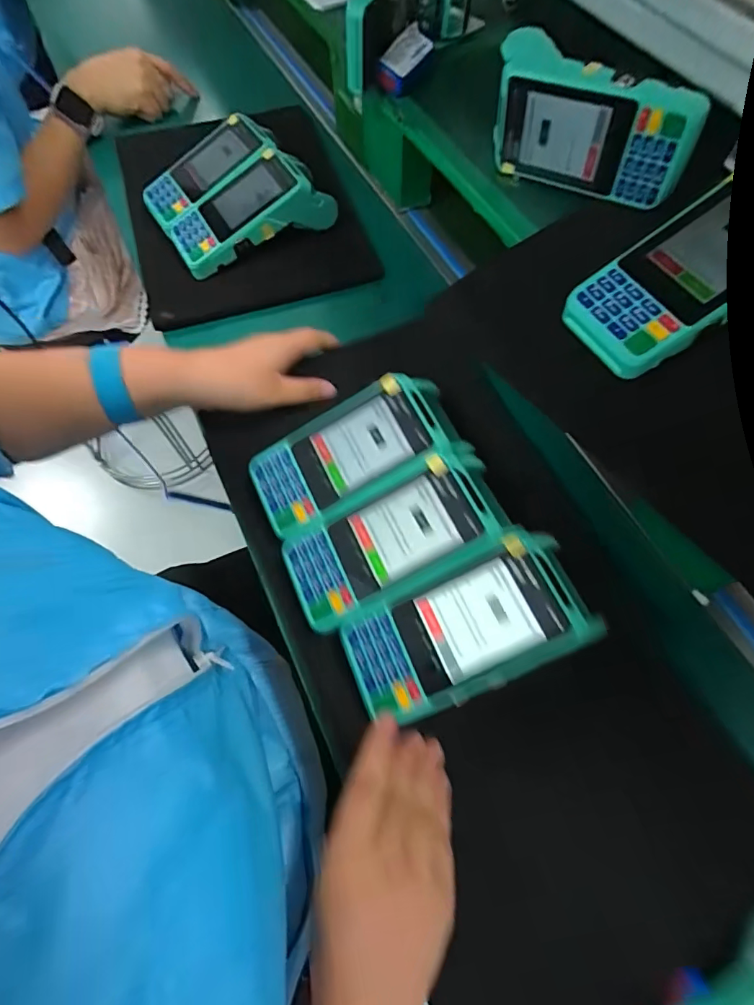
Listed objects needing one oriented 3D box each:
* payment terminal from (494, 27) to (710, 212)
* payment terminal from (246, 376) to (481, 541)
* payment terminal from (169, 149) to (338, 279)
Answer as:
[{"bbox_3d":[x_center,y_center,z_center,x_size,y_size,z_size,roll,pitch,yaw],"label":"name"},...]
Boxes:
[{"bbox_3d":[0.161,-0.293,0.373,0.161,0.077,0.056,30,68,15],"label":"payment terminal"},{"bbox_3d":[-0.019,-0.036,0.375,0.157,0.029,0.074,-29,65,6],"label":"payment terminal"},{"bbox_3d":[-0.134,-0.308,0.501,0.162,0.055,0.074,-24,65,-10],"label":"payment terminal"}]

